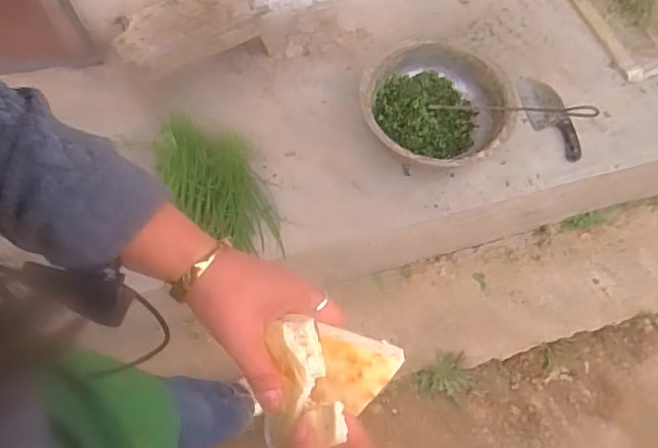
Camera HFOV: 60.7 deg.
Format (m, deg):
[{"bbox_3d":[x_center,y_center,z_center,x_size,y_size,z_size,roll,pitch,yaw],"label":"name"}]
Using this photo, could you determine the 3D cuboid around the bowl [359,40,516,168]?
[{"bbox_3d":[0.244,-0.264,1.291,0.339,0.125,0.326,1,64,-2],"label":"bowl"}]

